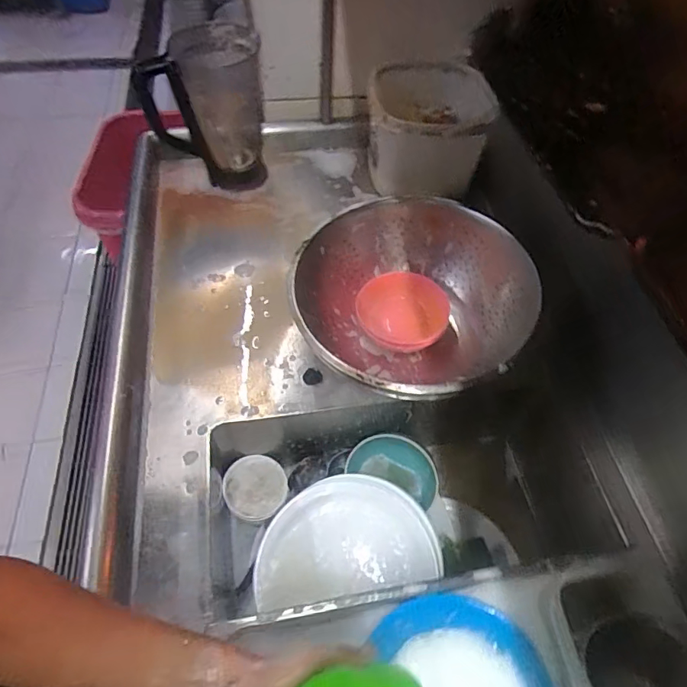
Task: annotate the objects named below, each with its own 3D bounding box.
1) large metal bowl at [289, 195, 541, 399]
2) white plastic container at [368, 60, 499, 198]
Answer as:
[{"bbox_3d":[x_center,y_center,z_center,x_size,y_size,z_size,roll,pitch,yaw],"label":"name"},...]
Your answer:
[{"bbox_3d":[0.079,-0.046,0.685,0.291,0.160,0.313,1,56,-2],"label":"large metal bowl"},{"bbox_3d":[0.157,-0.401,0.923,0.211,0.179,0.231,1,56,-2],"label":"white plastic container"}]

